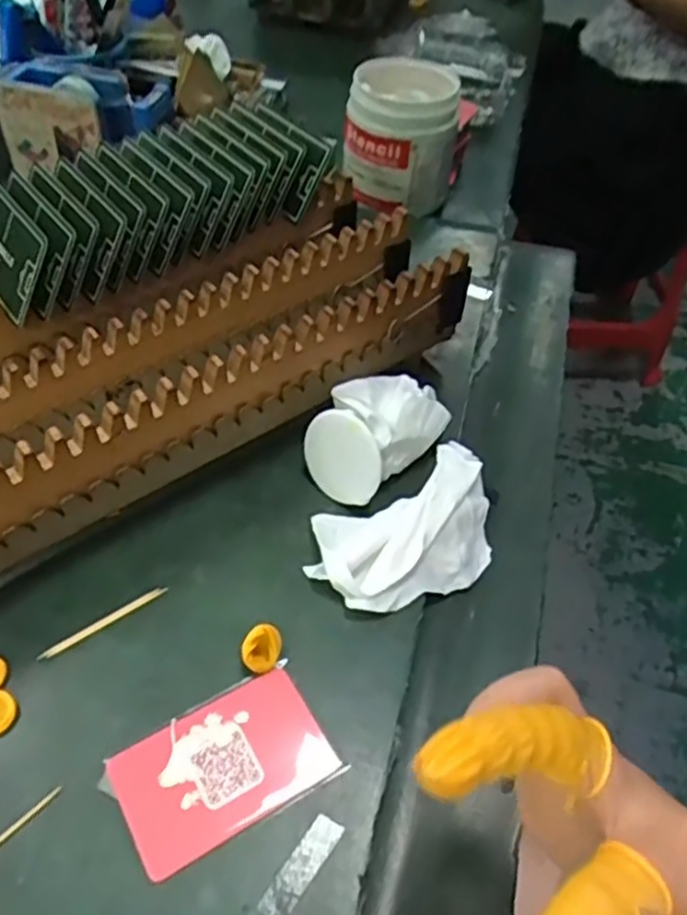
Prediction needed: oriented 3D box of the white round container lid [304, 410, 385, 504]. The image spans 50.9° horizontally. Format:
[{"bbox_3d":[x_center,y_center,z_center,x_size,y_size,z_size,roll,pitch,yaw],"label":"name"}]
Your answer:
[{"bbox_3d":[-0.001,-0.001,0.397,0.049,0.050,0.004,35,33,16],"label":"white round container lid"}]

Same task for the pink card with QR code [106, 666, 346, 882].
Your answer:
[{"bbox_3d":[-0.050,0.130,0.309,0.087,0.004,0.055,-23,53,-23],"label":"pink card with QR code"}]

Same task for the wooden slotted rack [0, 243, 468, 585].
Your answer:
[{"bbox_3d":[-0.166,0.020,0.348,0.569,0.082,0.069,-29,55,-27],"label":"wooden slotted rack"}]

